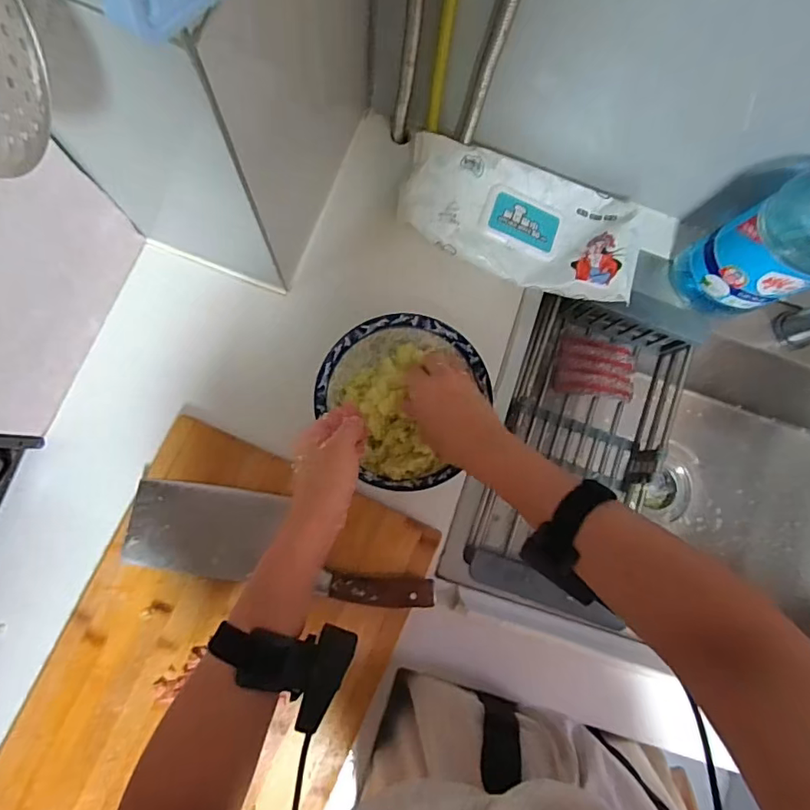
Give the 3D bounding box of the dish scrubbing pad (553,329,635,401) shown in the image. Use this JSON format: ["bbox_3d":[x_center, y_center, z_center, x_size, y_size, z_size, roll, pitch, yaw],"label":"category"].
[{"bbox_3d":[0.252,-0.053,0.683,0.103,0.034,0.081,11,83,-4],"label":"dish scrubbing pad"}]

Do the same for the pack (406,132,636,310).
[{"bbox_3d":[0.129,-0.205,0.591,0.265,0.052,0.127,14,83,-3],"label":"pack"}]

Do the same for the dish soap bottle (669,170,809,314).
[{"bbox_3d":[0.387,-0.163,0.503,0.085,0.276,0.101,-26,86,-7],"label":"dish soap bottle"}]

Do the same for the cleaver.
[{"bbox_3d":[-0.125,0.140,0.526,0.309,0.027,0.089,9,83,-4],"label":"cleaver"}]

